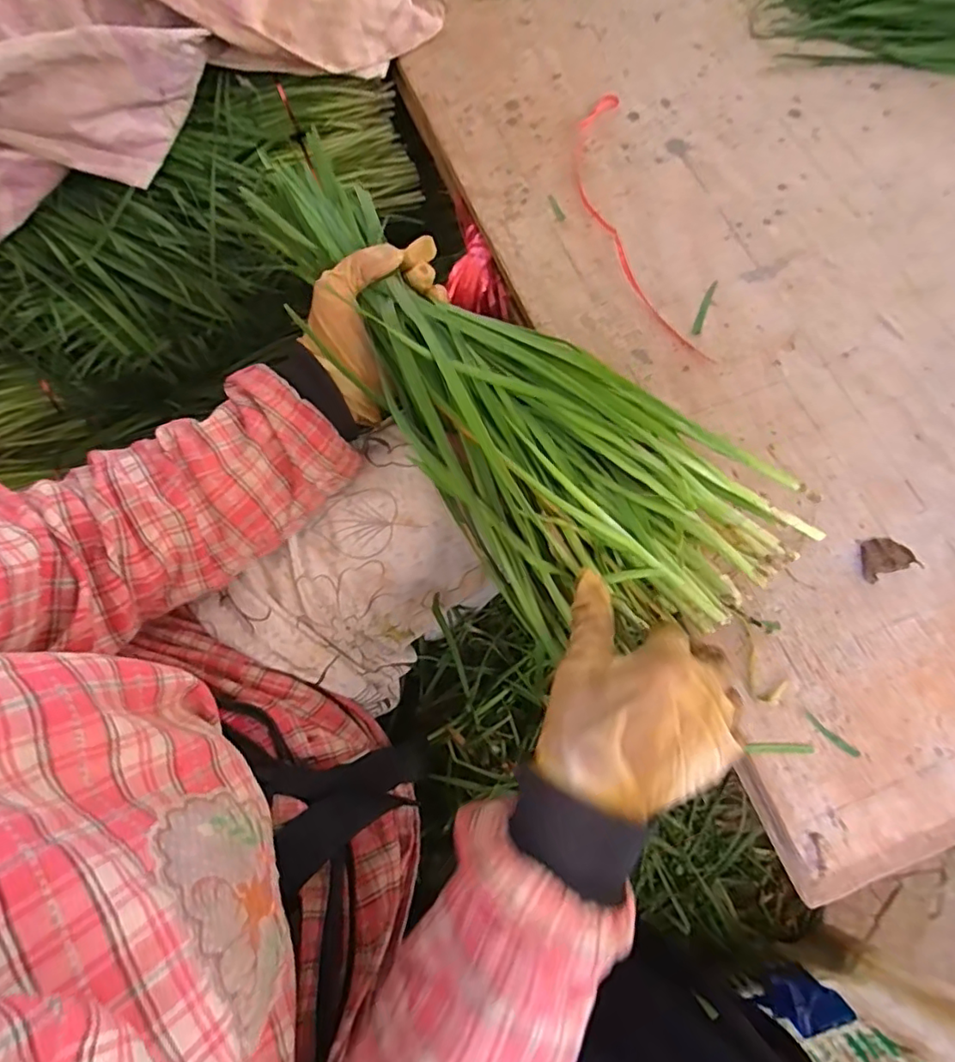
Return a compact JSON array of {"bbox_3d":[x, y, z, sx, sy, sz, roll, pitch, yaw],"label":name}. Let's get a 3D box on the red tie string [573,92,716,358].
[{"bbox_3d":[0.132,-0.274,0.503,0.063,0.005,0.303,-11,72,-2],"label":"red tie string"}]

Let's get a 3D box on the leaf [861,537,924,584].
[{"bbox_3d":[0.288,0.018,0.398,0.039,0.007,0.028,-20,73,-5],"label":"leaf"}]

